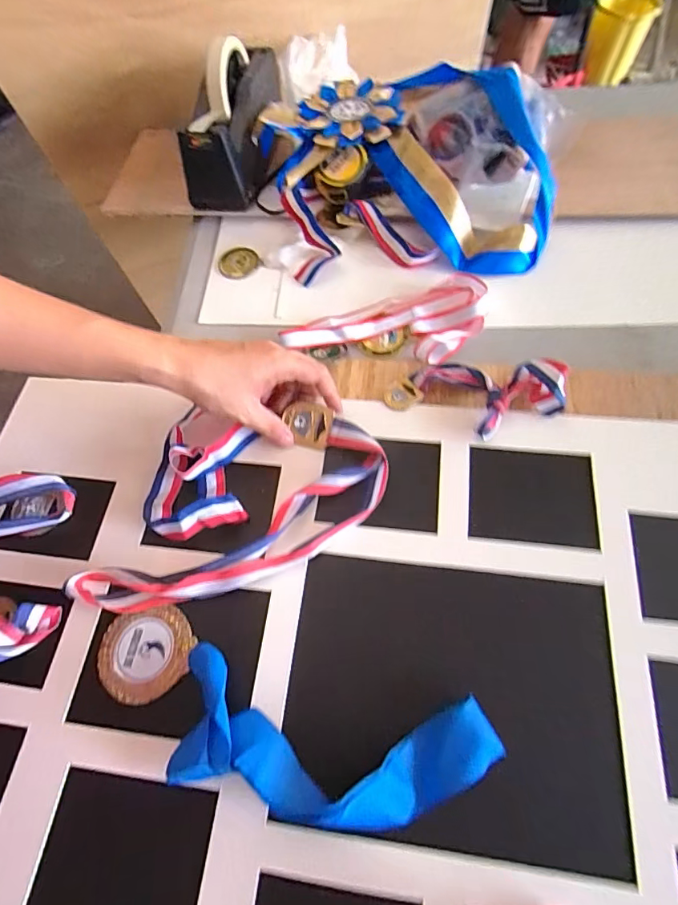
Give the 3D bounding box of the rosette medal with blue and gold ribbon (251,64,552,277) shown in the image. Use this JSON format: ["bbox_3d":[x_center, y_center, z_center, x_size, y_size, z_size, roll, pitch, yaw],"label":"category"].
[{"bbox_3d":[0.102,-0.366,0.563,0.351,0.086,0.235,29,70,16],"label":"rosette medal with blue and gold ribbon"}]

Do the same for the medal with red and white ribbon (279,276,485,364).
[{"bbox_3d":[0.052,-0.132,0.510,0.209,0.022,0.091,-10,64,-1],"label":"medal with red and white ribbon"}]

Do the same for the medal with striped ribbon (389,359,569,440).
[{"bbox_3d":[0.125,-0.057,0.442,0.160,0.044,0.073,15,66,10],"label":"medal with striped ribbon"}]

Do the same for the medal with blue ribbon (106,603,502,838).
[{"bbox_3d":[-0.045,0.189,0.338,0.306,0.039,0.099,13,66,10],"label":"medal with blue ribbon"}]

